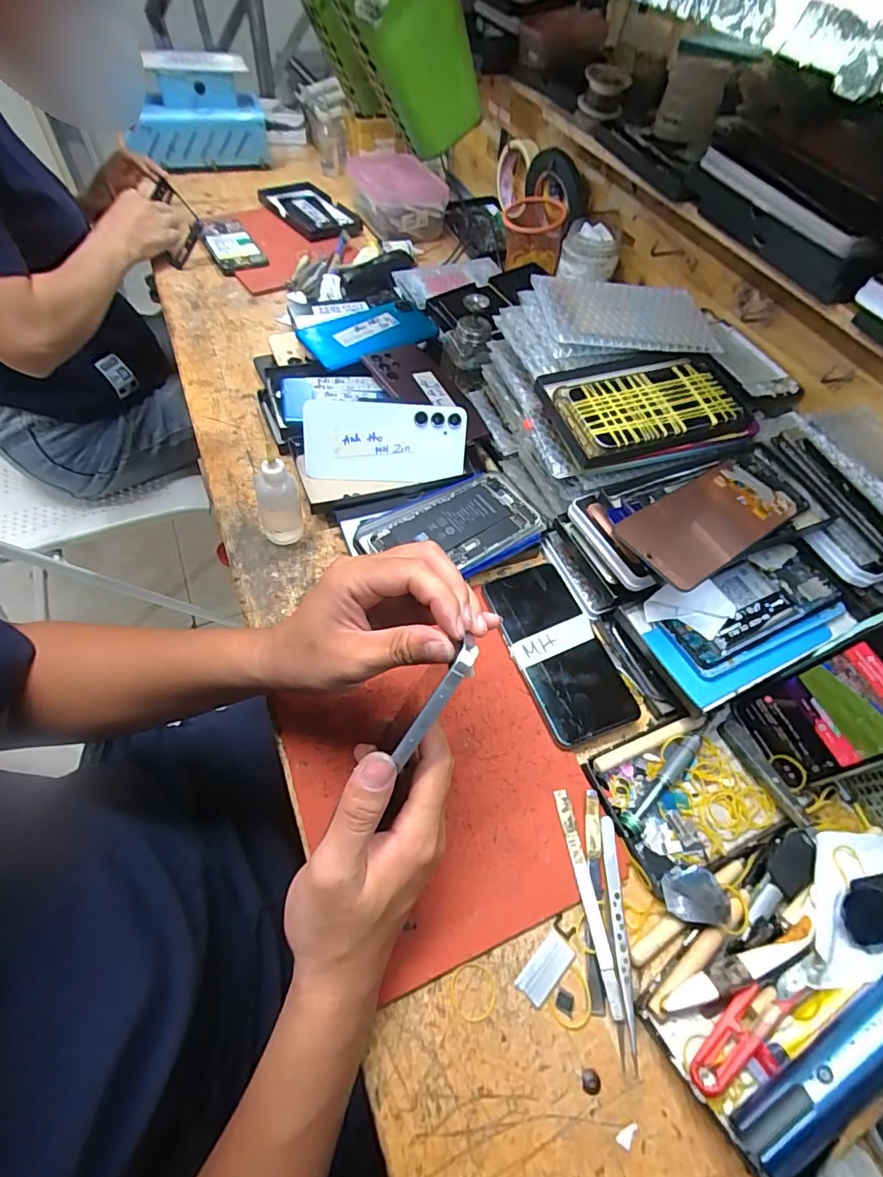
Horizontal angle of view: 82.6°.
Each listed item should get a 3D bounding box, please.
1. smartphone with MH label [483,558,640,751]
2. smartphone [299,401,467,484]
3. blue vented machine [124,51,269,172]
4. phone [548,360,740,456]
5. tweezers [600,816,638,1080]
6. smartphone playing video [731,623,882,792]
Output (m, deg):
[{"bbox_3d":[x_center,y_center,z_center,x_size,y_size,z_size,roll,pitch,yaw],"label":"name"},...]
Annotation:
[{"bbox_3d":[0.099,0.050,0.435,0.075,0.011,0.160,-14,59,-14],"label":"smartphone with MH label"},{"bbox_3d":[-0.057,-0.148,0.511,0.161,0.077,0.008,-1,25,-6],"label":"smartphone"},{"bbox_3d":[-0.418,-0.800,0.842,0.228,0.152,0.121,-15,61,-10],"label":"blue vented machine"},{"bbox_3d":[0.185,-0.164,0.449,0.160,0.012,0.083,-12,69,-10],"label":"phone"},{"bbox_3d":[0.116,0.224,0.329,0.010,0.009,0.135,6,56,-2],"label":"tweezers"},{"bbox_3d":[0.286,0.085,0.352,0.009,0.147,0.076,-4,56,-30],"label":"smartphone playing video"}]

